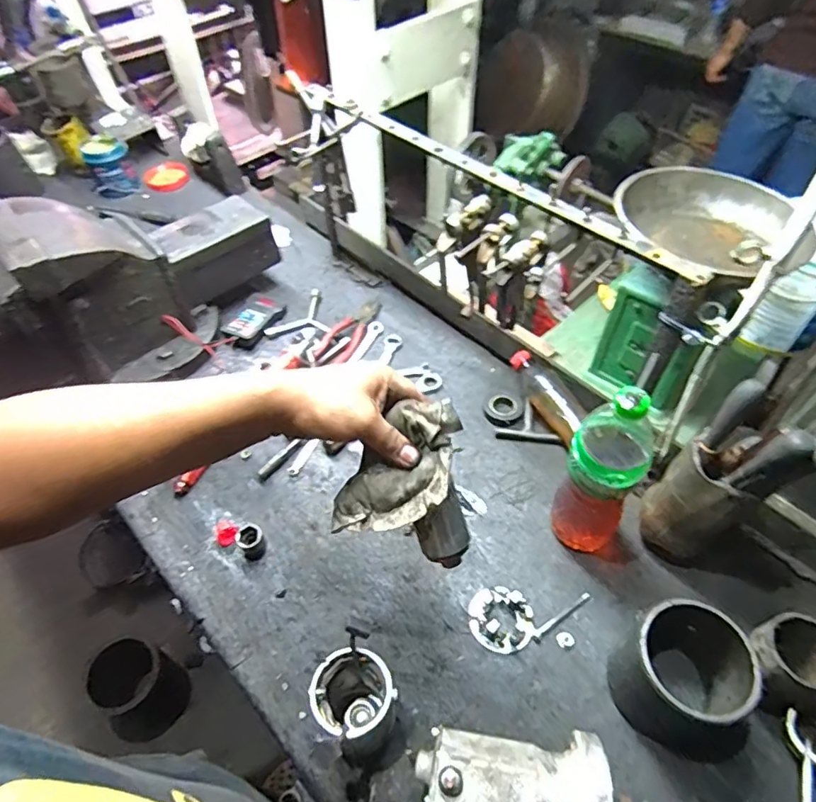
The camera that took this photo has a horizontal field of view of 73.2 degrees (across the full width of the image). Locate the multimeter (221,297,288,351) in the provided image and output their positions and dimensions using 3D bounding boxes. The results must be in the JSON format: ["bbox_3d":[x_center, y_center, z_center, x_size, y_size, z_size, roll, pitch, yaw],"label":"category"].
[{"bbox_3d":[-0.269,-0.142,0.959,0.069,0.022,0.115,22,56,16],"label":"multimeter"}]

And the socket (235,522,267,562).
[{"bbox_3d":[-0.204,0.182,0.716,0.033,0.037,0.037,-38,61,-25],"label":"socket"}]

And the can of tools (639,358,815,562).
[{"bbox_3d":[0.344,0.088,0.603,0.096,0.258,0.095,-30,58,-21],"label":"can of tools"}]

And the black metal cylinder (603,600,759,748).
[{"bbox_3d":[0.279,0.274,0.562,0.126,0.114,0.112,-30,58,-21],"label":"black metal cylinder"}]

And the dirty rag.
[{"bbox_3d":[0.000,0.061,0.485,0.077,0.063,0.133,31,59,22],"label":"dirty rag"}]

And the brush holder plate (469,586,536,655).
[{"bbox_3d":[0.110,0.255,0.640,0.072,0.031,0.069,0,52,0],"label":"brush holder plate"}]

